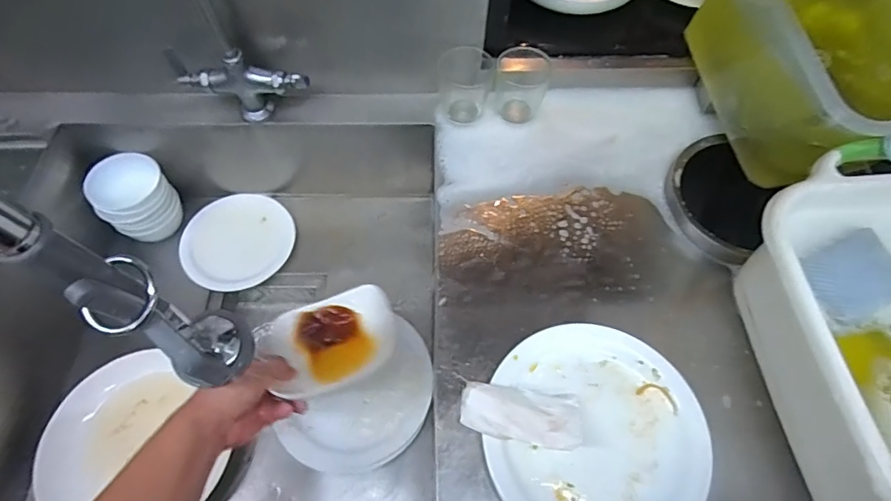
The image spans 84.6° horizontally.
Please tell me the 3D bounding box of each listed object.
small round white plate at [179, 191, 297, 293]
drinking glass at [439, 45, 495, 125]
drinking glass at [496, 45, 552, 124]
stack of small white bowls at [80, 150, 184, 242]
[{"bbox_3d":[-0.358,-0.020,0.852,0.185,0.015,0.174,-6,65,-4],"label":"small round white plate"},{"bbox_3d":[0.028,-0.245,0.712,0.064,0.092,0.067,25,67,10],"label":"drinking glass"},{"bbox_3d":[0.110,-0.241,0.715,0.071,0.087,0.066,0,65,-1],"label":"drinking glass"},{"bbox_3d":[-0.507,-0.087,0.808,0.095,0.105,0.111,25,67,10],"label":"stack of small white bowls"}]

